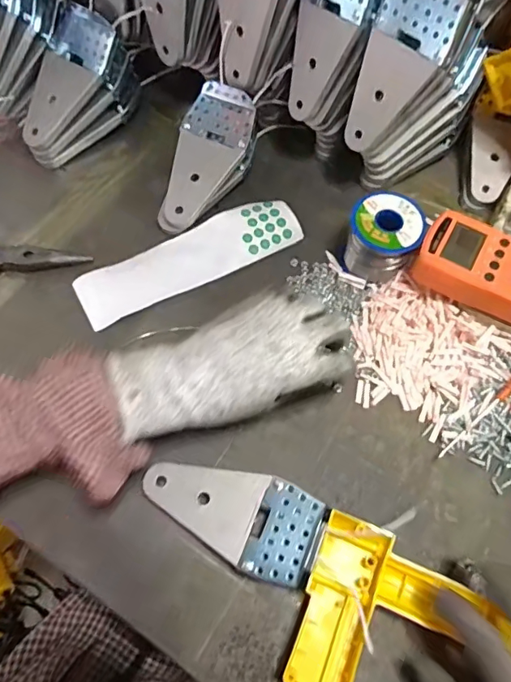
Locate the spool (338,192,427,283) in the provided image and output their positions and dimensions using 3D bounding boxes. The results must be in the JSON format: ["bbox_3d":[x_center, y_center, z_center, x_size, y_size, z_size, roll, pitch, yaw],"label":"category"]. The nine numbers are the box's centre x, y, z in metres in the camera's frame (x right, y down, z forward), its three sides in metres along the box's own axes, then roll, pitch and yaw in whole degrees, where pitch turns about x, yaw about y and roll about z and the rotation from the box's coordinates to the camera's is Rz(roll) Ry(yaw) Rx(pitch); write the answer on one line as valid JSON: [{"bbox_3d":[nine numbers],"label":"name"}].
[{"bbox_3d":[0.119,-0.096,0.468,0.063,0.061,0.061,26,67,9],"label":"spool"}]

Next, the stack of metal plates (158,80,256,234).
[{"bbox_3d":[-0.049,-0.178,0.503,0.066,0.034,0.151,23,86,8],"label":"stack of metal plates"}]

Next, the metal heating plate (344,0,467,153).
[{"bbox_3d":[0.117,-0.230,0.428,0.064,0.134,0.009,41,43,15],"label":"metal heating plate"}]

